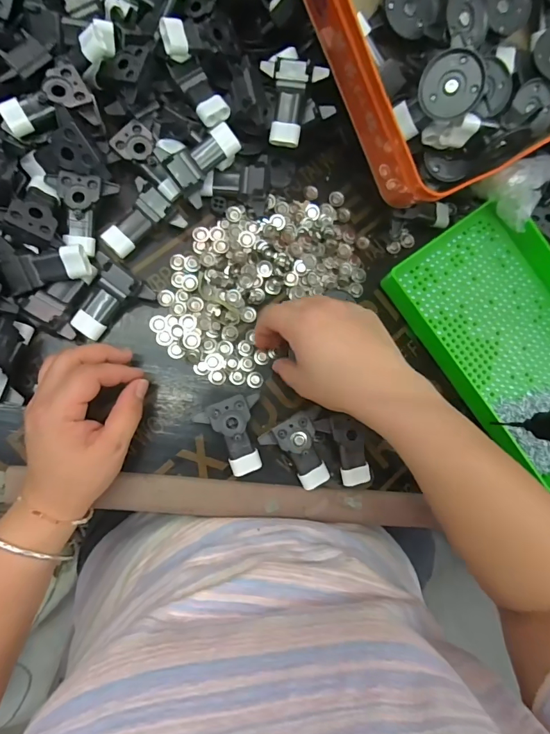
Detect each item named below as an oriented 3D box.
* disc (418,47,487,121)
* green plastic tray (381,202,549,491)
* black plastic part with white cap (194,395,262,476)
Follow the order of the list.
[{"bbox_3d":[0.123,-0.196,0.283,0.041,0.004,0.041,9,116,19],"label":"disc"},{"bbox_3d":[0.231,-0.032,0.386,0.162,0.036,0.240,-35,92,-10],"label":"green plastic tray"},{"bbox_3d":[-0.031,0.058,0.347,0.052,0.025,0.064,-24,90,-10],"label":"black plastic part with white cap"}]

